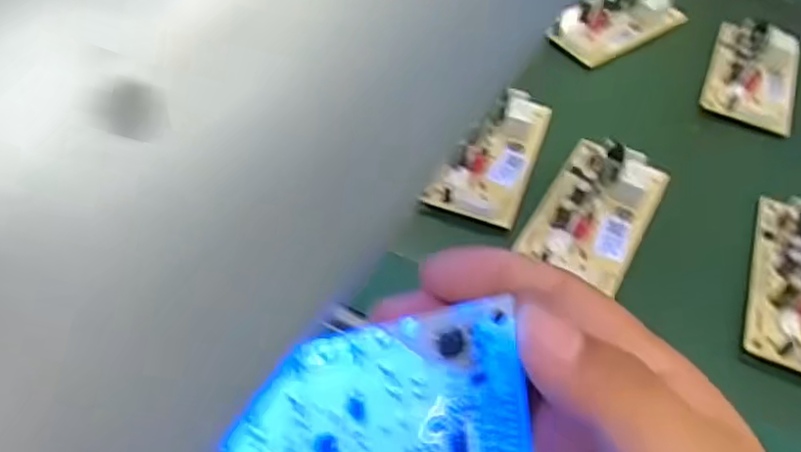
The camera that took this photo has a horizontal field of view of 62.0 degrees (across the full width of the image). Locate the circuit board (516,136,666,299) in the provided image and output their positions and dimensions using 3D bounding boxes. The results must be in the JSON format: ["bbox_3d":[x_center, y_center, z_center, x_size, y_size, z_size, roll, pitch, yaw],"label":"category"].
[{"bbox_3d":[0.111,-0.012,0.374,0.057,0.020,0.097,27,55,17],"label":"circuit board"}]

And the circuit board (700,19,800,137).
[{"bbox_3d":[0.247,-0.110,0.464,0.057,0.011,0.107,21,53,13],"label":"circuit board"}]

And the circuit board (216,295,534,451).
[{"bbox_3d":[-0.017,0.056,0.167,0.106,0.055,0.004,-13,10,-17],"label":"circuit board"}]

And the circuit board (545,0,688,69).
[{"bbox_3d":[0.162,-0.157,0.502,0.115,0.016,0.049,-29,58,-24],"label":"circuit board"}]

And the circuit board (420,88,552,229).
[{"bbox_3d":[0.057,-0.047,0.404,0.050,0.015,0.109,18,53,11],"label":"circuit board"}]

